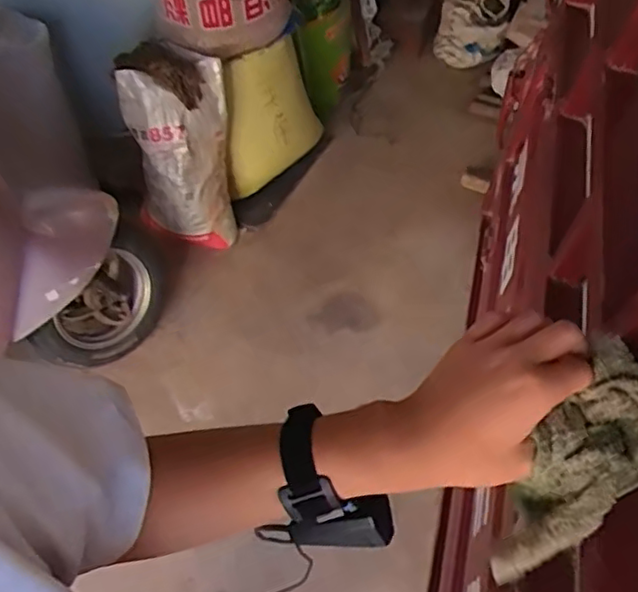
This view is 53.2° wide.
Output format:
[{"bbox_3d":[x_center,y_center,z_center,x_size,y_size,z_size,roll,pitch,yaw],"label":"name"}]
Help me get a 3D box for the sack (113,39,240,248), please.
[{"bbox_3d":[-0.380,-0.388,1.788,0.287,0.593,0.199,-10,35,-4],"label":"sack"}]

